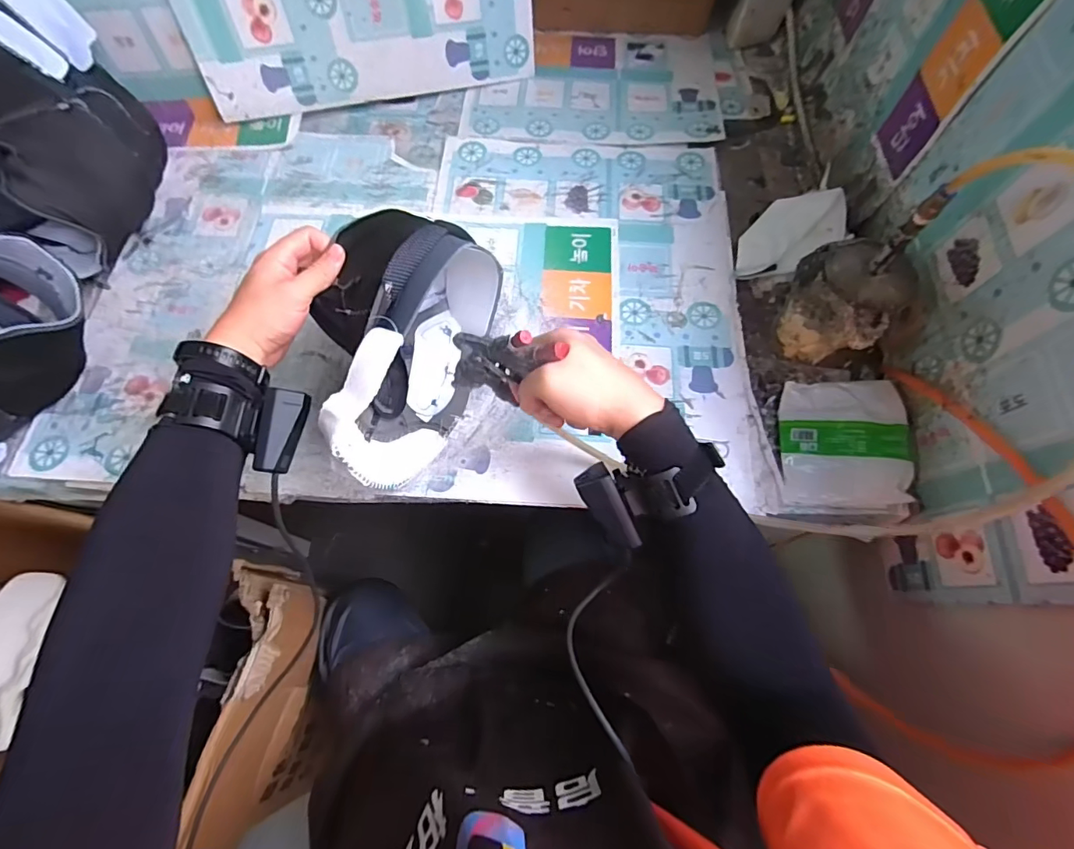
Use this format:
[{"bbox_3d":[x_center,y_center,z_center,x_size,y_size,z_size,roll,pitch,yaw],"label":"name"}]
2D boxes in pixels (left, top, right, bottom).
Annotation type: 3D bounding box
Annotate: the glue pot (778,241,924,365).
[{"bbox_3d":[0.305,-0.120,0.501,0.095,0.136,0.088,0,67,0],"label":"glue pot"}]

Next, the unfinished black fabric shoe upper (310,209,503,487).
[{"bbox_3d":[-0.138,-0.072,0.457,0.136,0.164,0.246,13,68,5],"label":"unfinished black fabric shoe upper"}]

